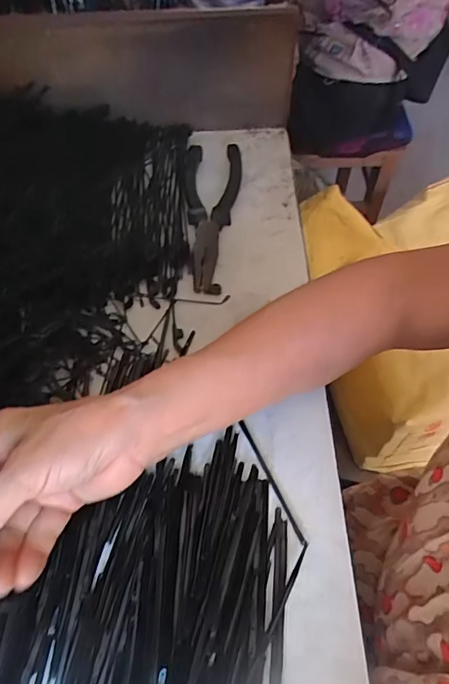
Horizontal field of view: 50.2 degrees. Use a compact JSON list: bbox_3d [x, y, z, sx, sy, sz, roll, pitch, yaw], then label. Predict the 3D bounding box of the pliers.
[{"bbox_3d":[-0.012,-0.125,0.457,0.055,0.015,0.183,2,57,-2],"label":"pliers"}]

